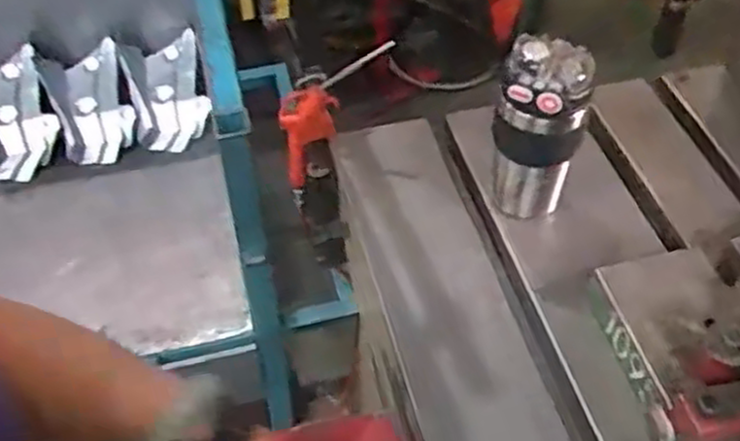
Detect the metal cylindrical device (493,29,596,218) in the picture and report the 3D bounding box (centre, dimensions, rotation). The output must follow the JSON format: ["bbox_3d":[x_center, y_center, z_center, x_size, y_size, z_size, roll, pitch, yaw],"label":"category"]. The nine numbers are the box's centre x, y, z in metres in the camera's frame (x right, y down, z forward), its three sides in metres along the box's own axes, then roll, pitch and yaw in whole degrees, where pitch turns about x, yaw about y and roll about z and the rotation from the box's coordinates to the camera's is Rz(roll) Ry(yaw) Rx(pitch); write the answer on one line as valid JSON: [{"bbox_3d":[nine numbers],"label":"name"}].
[{"bbox_3d":[0.158,-0.083,0.722,0.082,0.171,0.065,13,50,11],"label":"metal cylindrical device"}]

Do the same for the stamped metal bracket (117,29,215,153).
[{"bbox_3d":[-0.344,-0.216,1.307,0.125,0.118,0.149,-13,50,-11],"label":"stamped metal bracket"}]

